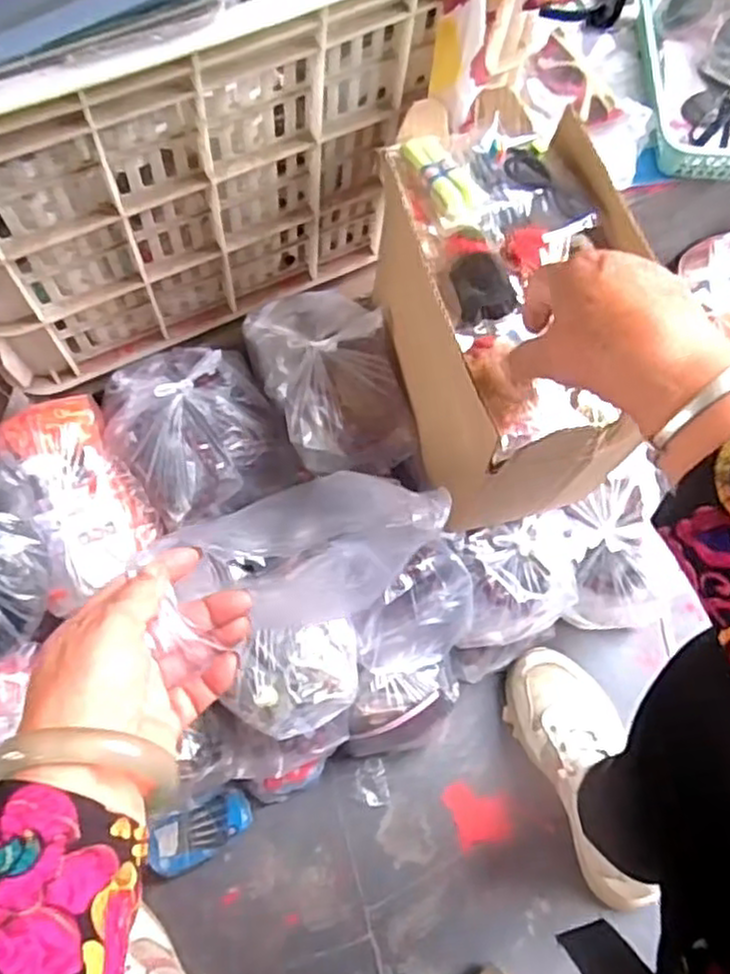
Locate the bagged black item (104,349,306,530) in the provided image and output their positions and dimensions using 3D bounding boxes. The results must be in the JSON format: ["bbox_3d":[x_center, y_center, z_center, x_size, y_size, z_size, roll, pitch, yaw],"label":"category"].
[{"bbox_3d":[-0.142,-0.048,0.622,0.134,0.076,0.170,-24,73,-10],"label":"bagged black item"}]

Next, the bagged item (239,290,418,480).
[{"bbox_3d":[-0.032,-0.098,0.635,0.115,0.080,0.180,-20,72,-9],"label":"bagged item"}]

